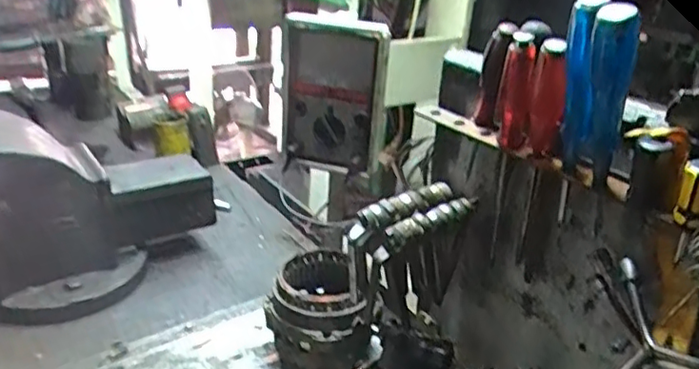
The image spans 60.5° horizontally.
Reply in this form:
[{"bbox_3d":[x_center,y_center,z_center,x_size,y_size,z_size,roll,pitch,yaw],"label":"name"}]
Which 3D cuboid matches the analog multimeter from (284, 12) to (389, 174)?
[{"bbox_3d":[-0.017,-0.098,0.699,0.116,0.177,0.034,10,26,11],"label":"analog multimeter"}]

